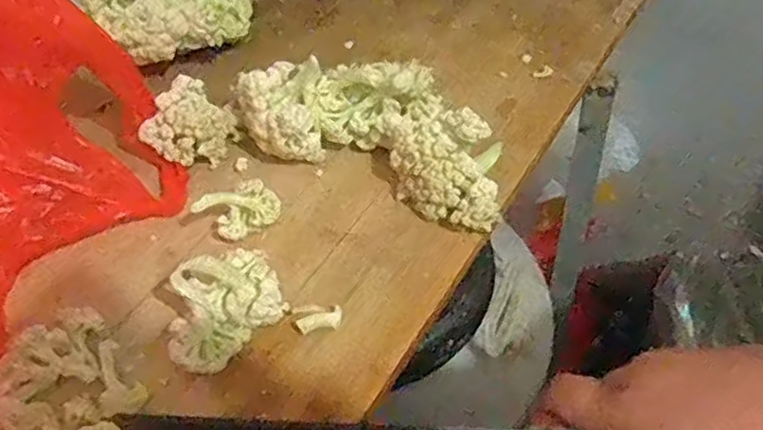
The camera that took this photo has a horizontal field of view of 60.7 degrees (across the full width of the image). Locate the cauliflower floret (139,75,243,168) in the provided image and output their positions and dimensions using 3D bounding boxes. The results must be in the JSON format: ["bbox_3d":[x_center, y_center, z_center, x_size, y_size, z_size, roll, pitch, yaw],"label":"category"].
[{"bbox_3d":[-0.174,-0.083,0.604,0.069,0.049,0.080,21,55,23],"label":"cauliflower floret"}]

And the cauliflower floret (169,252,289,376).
[{"bbox_3d":[-0.114,0.062,0.464,0.053,0.062,0.091,35,61,31],"label":"cauliflower floret"}]

